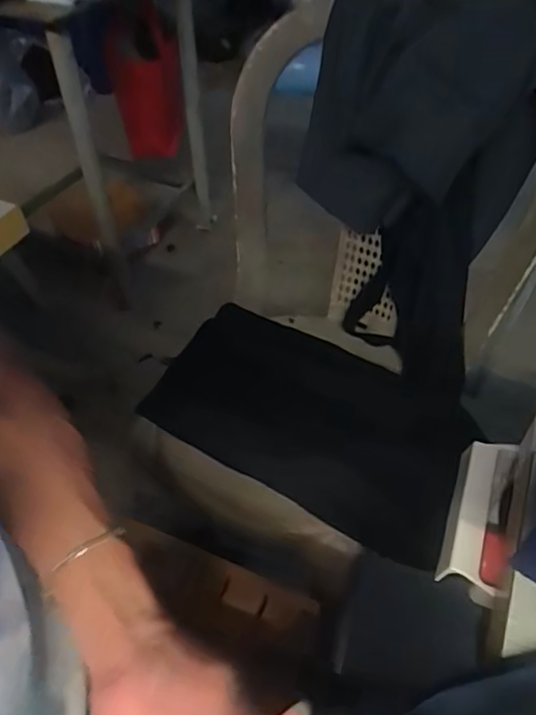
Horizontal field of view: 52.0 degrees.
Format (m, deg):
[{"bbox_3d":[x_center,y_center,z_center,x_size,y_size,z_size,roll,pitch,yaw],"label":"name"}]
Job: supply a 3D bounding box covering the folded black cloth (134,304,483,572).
[{"bbox_3d":[0.050,0.082,0.788,0.452,0.047,0.255,24,53,22],"label":"folded black cloth"}]

